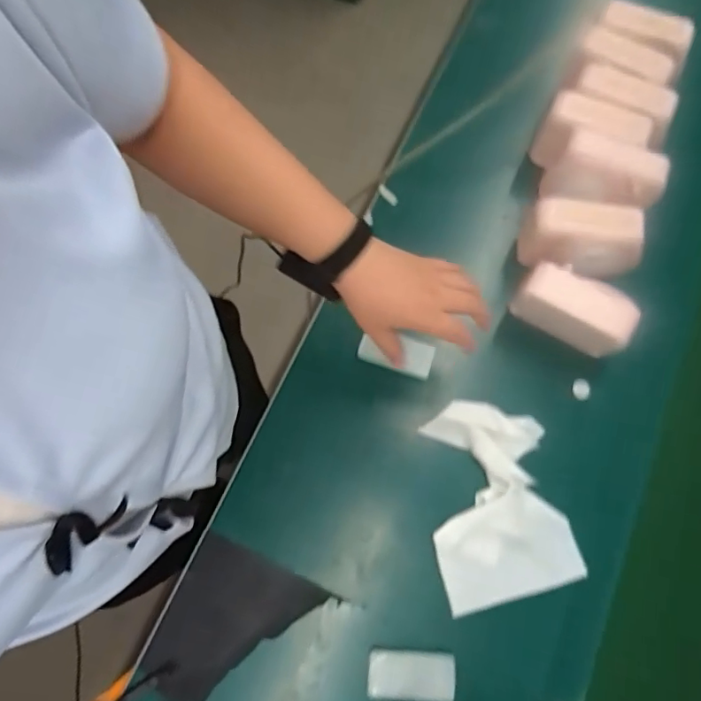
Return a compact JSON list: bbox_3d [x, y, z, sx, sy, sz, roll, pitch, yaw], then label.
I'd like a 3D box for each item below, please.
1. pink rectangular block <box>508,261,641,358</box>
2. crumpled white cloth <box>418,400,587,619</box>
[{"bbox_3d":[0.261,-0.048,0.642,0.131,0.093,0.059,33,76,8],"label":"pink rectangular block"},{"bbox_3d":[0.167,0.169,0.620,0.153,0.023,0.219,-10,75,-4],"label":"crumpled white cloth"}]

